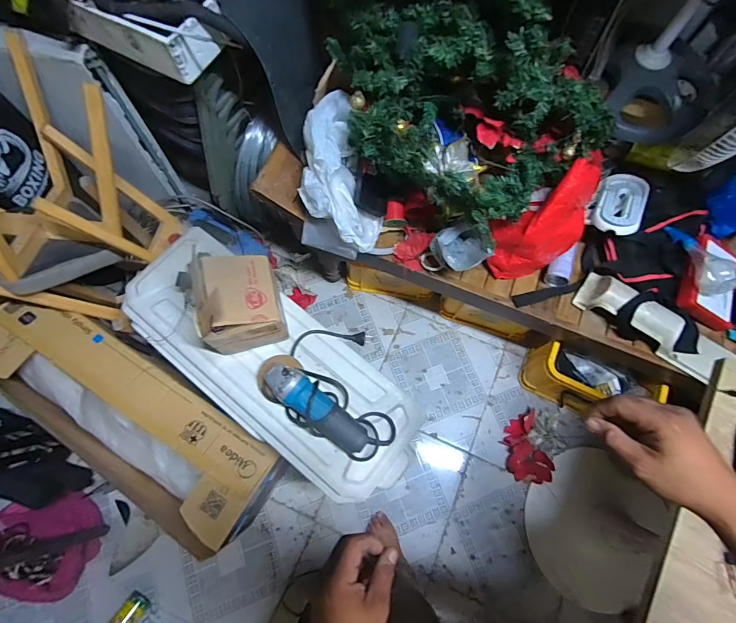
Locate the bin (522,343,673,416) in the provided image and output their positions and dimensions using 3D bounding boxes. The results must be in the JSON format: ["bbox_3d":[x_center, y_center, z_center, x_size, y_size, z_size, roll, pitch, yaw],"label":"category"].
[{"bbox_3d":[0.736,0.256,1.348,0.363,0.271,0.138,27,72,7],"label":"bin"}]

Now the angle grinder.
[{"bbox_3d":[-0.106,0.196,0.843,0.313,0.073,0.113,34,73,9],"label":"angle grinder"}]

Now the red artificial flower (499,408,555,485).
[{"bbox_3d":[0.547,0.473,1.370,0.156,0.060,0.230,-11,72,-6],"label":"red artificial flower"}]

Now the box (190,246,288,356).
[{"bbox_3d":[-0.271,-0.016,0.846,0.164,0.187,0.157,-12,72,-6],"label":"box"}]

